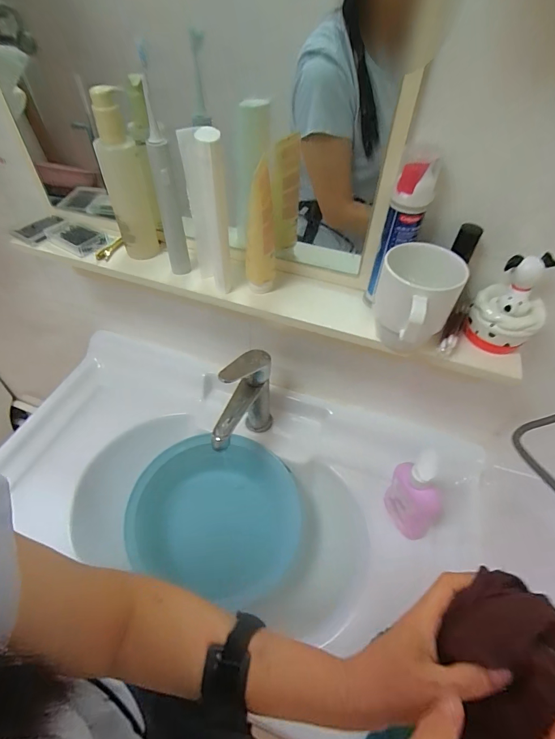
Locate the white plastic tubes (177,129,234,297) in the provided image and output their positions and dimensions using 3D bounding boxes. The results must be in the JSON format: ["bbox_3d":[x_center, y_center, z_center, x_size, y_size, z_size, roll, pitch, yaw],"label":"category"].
[{"bbox_3d":[-0.078,-0.170,0.431,0.041,0.183,0.053,-8,49,-9],"label":"white plastic tubes"}]

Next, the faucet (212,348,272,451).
[{"bbox_3d":[-0.052,0.072,0.615,0.061,0.206,0.152,11,49,8],"label":"faucet"}]

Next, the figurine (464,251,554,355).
[{"bbox_3d":[0.254,-0.069,0.412,0.067,0.103,0.057,24,52,18],"label":"figurine"}]

